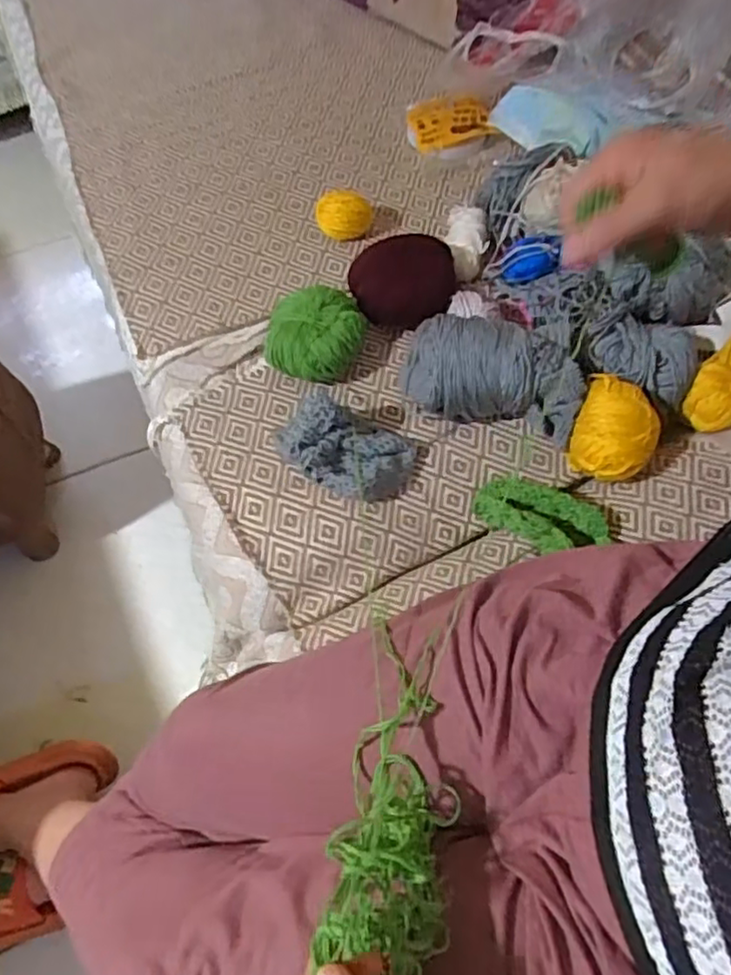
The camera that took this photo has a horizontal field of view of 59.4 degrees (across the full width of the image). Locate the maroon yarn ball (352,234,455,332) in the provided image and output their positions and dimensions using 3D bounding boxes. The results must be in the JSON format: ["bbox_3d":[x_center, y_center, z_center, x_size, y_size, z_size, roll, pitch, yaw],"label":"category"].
[{"bbox_3d":[0.038,-0.212,0.664,0.104,0.062,0.078,0,59,1],"label":"maroon yarn ball"}]

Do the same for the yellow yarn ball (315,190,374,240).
[{"bbox_3d":[-0.024,-0.307,0.723,0.064,0.047,0.048,-9,59,-4],"label":"yellow yarn ball"}]

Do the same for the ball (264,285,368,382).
[{"bbox_3d":[-0.049,-0.146,0.619,0.087,0.052,0.083,0,59,1],"label":"ball"}]

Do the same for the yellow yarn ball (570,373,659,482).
[{"bbox_3d":[0.217,-0.046,0.564,0.068,0.062,0.084,22,62,14],"label":"yellow yarn ball"}]

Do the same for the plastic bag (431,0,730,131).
[{"bbox_3d":[0.299,-0.602,0.779,0.348,0.202,0.307,22,62,14],"label":"plastic bag"}]

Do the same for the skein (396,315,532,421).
[{"bbox_3d":[0.096,-0.108,0.591,0.122,0.073,0.085,2,59,2],"label":"skein"}]

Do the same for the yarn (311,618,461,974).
[{"bbox_3d":[0.019,0.184,0.379,0.066,0.074,0.215,5,39,4],"label":"yarn"}]

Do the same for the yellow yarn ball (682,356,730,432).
[{"bbox_3d":[0.320,-0.083,0.583,0.049,0.042,0.045,0,59,1],"label":"yellow yarn ball"}]

